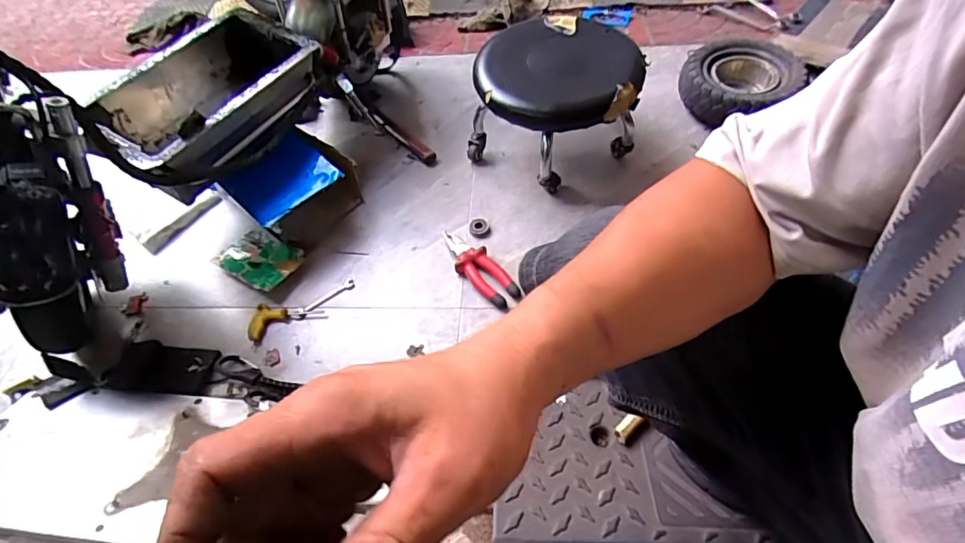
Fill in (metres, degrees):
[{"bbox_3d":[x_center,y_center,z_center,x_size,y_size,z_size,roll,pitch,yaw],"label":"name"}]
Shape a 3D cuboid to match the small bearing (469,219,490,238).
[{"bbox_3d":[-0.006,-0.084,0.971,0.039,0.011,0.042,-7,55,0],"label":"small bearing"}]

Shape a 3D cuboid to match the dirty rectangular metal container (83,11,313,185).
[{"bbox_3d":[-0.506,-0.309,0.924,0.260,0.125,0.407,20,59,17],"label":"dirty rectangular metal container"}]

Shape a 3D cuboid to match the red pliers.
[{"bbox_3d":[-0.007,-0.008,0.904,0.063,0.024,0.191,-36,60,-19],"label":"red pliers"}]

